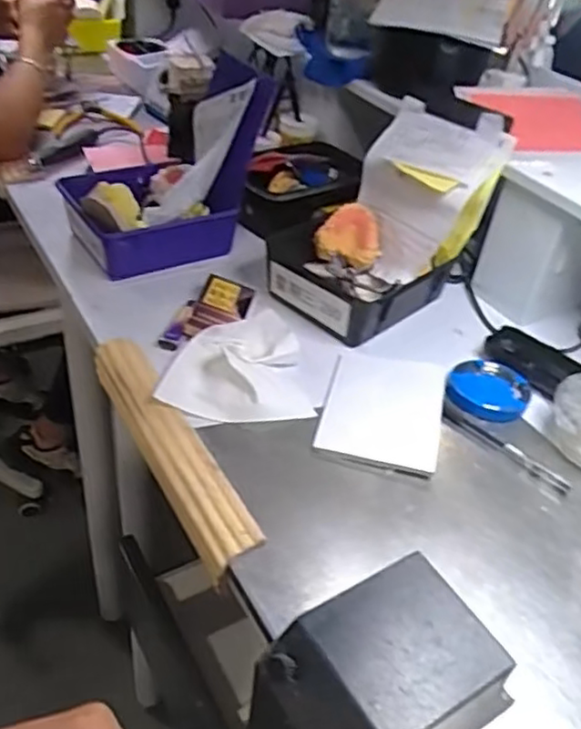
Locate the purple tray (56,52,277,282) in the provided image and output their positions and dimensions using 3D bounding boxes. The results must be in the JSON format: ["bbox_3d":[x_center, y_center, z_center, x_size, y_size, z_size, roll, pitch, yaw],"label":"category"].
[{"bbox_3d":[-0.144,-0.227,0.768,0.220,0.183,0.148,-15,44,-26],"label":"purple tray"}]

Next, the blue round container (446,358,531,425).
[{"bbox_3d":[0.198,0.025,0.664,0.077,0.021,0.082,3,39,-2],"label":"blue round container"}]

